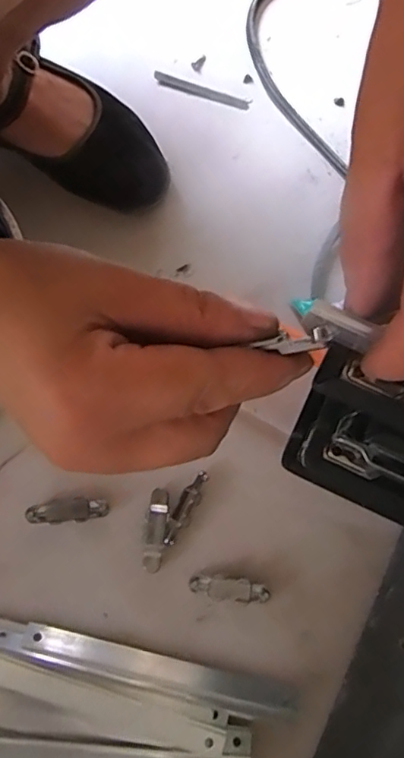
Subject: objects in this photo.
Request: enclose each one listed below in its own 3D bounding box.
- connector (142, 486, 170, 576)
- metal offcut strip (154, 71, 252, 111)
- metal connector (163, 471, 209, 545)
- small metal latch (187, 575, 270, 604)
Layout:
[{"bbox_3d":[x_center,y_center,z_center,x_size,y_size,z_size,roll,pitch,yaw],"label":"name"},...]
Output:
[{"bbox_3d":[-0.035,0.115,0.405,0.015,0.005,0.060,5,76,1],"label":"connector"},{"bbox_3d":[0.000,-0.277,0.513,0.094,0.007,0.013,19,77,5],"label":"metal offcut strip"},{"bbox_3d":[-0.012,0.098,0.408,0.015,0.011,0.060,27,78,6],"label":"metal connector"},{"bbox_3d":[0.021,0.158,0.400,0.059,0.010,0.018,5,76,1],"label":"small metal latch"}]

